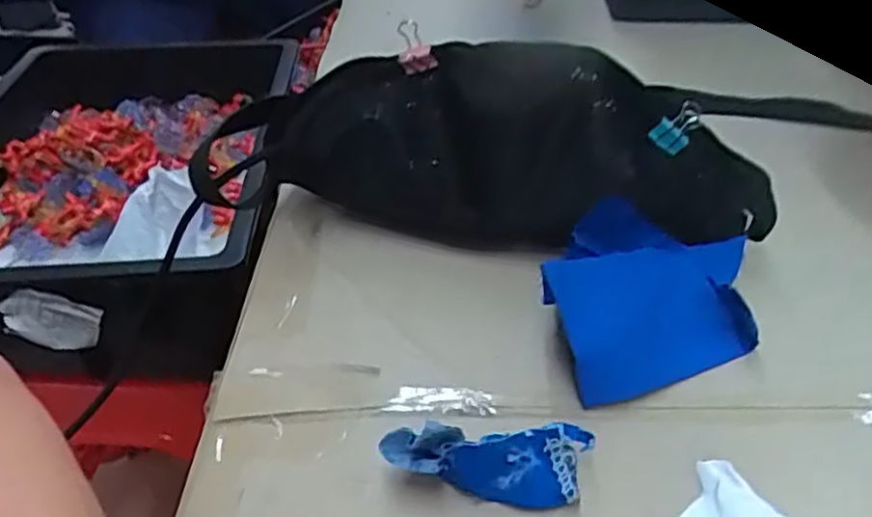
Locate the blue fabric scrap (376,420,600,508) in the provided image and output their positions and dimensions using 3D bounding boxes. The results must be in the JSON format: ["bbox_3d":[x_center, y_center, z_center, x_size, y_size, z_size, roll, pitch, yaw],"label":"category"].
[{"bbox_3d":[0.021,0.082,0.294,0.081,0.030,0.023,-4,38,-2],"label":"blue fabric scrap"}]

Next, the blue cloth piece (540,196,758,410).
[{"bbox_3d":[0.104,0.019,0.362,0.104,0.043,0.108,3,38,6],"label":"blue cloth piece"}]

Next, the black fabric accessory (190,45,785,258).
[{"bbox_3d":[0.025,-0.062,0.428,0.324,0.103,0.077,6,39,10],"label":"black fabric accessory"}]

